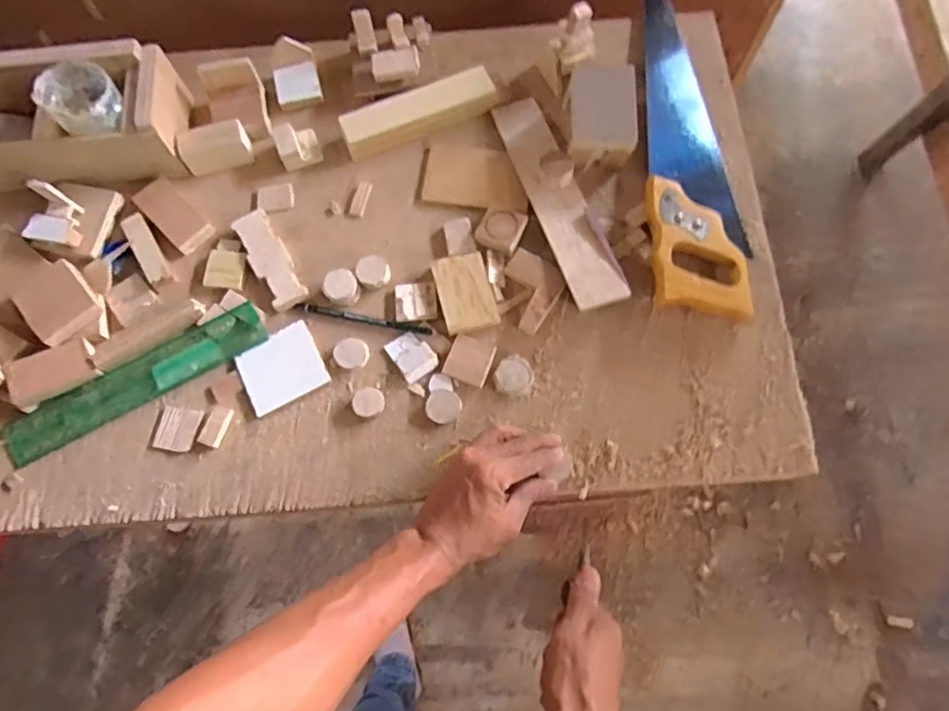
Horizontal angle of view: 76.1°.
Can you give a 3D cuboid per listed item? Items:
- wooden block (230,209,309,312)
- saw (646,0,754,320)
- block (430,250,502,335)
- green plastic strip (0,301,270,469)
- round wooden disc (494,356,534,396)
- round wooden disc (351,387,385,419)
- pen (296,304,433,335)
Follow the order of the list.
[{"bbox_3d":[-0.207,-0.097,0.611,0.038,0.010,0.110,-31,76,-7],"label":"wooden block"},{"bbox_3d":[0.225,-0.224,0.630,0.100,0.029,0.388,0,74,1],"label":"saw"},{"bbox_3d":[-0.009,-0.061,0.593,0.051,0.006,0.077,-14,74,-3],"label":"block"},{"bbox_3d":[-0.323,0.024,0.579,0.254,0.005,0.044,-29,76,-7],"label":"green plastic strip"},{"bbox_3d":[0.038,0.019,0.574,0.035,0.004,0.037,0,74,1],"label":"round wooden disc"},{"bbox_3d":[-0.099,0.044,0.568,0.029,0.015,0.026,-23,75,-5],"label":"round wooden disc"},{"bbox_3d":[-0.107,-0.036,0.595,0.133,0.010,0.009,11,75,4],"label":"pen"}]

